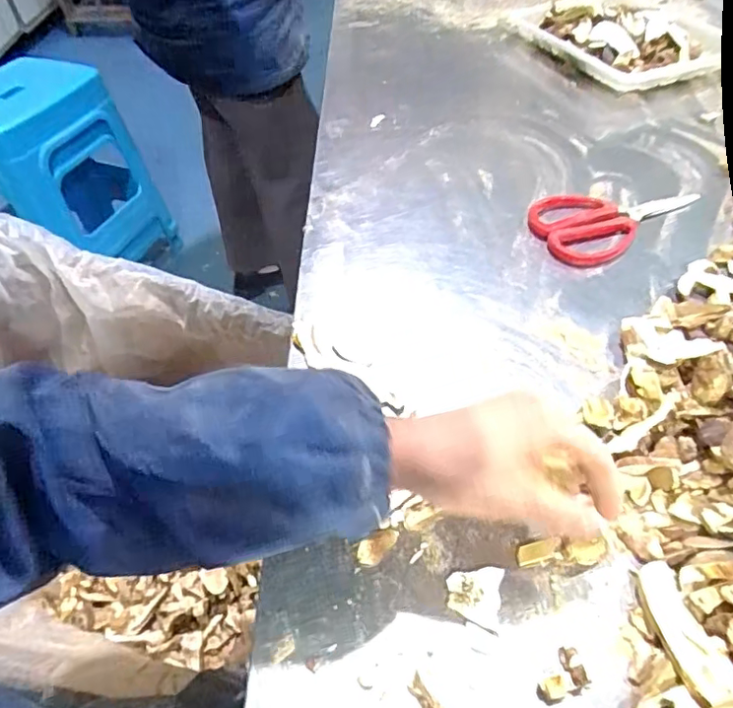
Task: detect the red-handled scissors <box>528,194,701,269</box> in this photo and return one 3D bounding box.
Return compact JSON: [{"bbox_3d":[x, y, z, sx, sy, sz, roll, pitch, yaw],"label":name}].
[{"bbox_3d":[0.232,-0.134,0.530,0.159,0.011,0.089,-26,52,-15],"label":"red-handled scissors"}]

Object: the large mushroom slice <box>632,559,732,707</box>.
[{"bbox_3d":[0.162,0.140,0.288,0.024,0.008,0.071,-8,34,-1],"label":"large mushroom slice"}]

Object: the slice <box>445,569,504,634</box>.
[{"bbox_3d":[0.060,0.135,0.315,0.029,0.005,0.034,6,51,11],"label":"slice"}]

